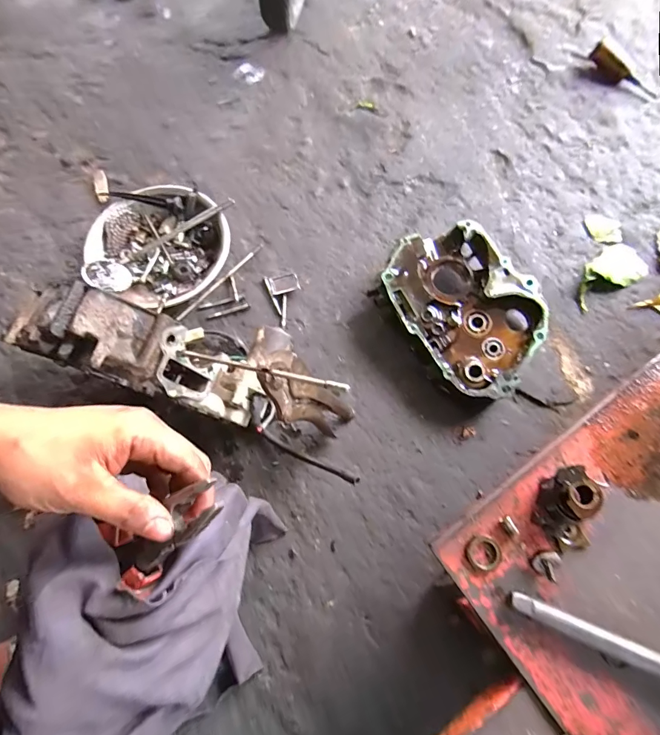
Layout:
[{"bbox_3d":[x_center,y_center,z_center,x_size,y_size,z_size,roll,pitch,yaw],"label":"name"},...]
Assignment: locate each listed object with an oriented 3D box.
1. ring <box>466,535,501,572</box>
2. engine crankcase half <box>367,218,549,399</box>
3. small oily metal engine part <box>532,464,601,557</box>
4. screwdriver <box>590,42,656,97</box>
[{"bbox_3d":[0.124,0.150,0.306,0.027,0.004,0.026,0,71,1],"label":"ring"},{"bbox_3d":[0.184,-0.083,0.529,0.176,0.064,0.240,-33,74,-10],"label":"engine crankcase half"},{"bbox_3d":[0.188,0.113,0.303,0.039,0.034,0.062,2,71,2],"label":"small oily metal engine part"},{"bbox_3d":[0.545,-0.548,0.707,0.138,0.027,0.029,40,76,-1],"label":"screwdriver"}]

